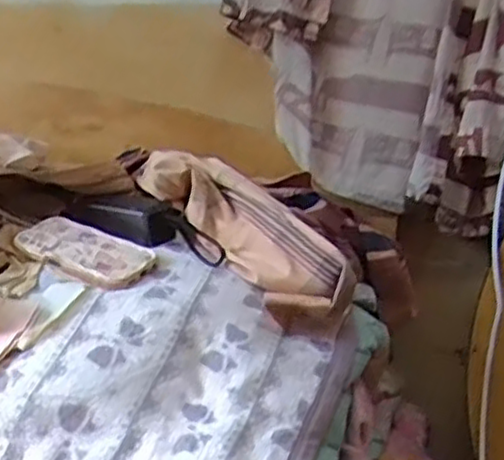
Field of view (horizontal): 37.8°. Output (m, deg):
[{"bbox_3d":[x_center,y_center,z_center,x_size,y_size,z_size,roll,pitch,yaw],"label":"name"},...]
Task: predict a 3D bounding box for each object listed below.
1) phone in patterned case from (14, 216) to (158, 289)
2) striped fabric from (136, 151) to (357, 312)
[{"bbox_3d":[-0.193,0.024,0.844,0.165,0.008,0.090,18,32,25],"label":"phone in patterned case"},{"bbox_3d":[-0.019,-0.013,0.870,0.099,0.080,0.355,-5,32,-41],"label":"striped fabric"}]

